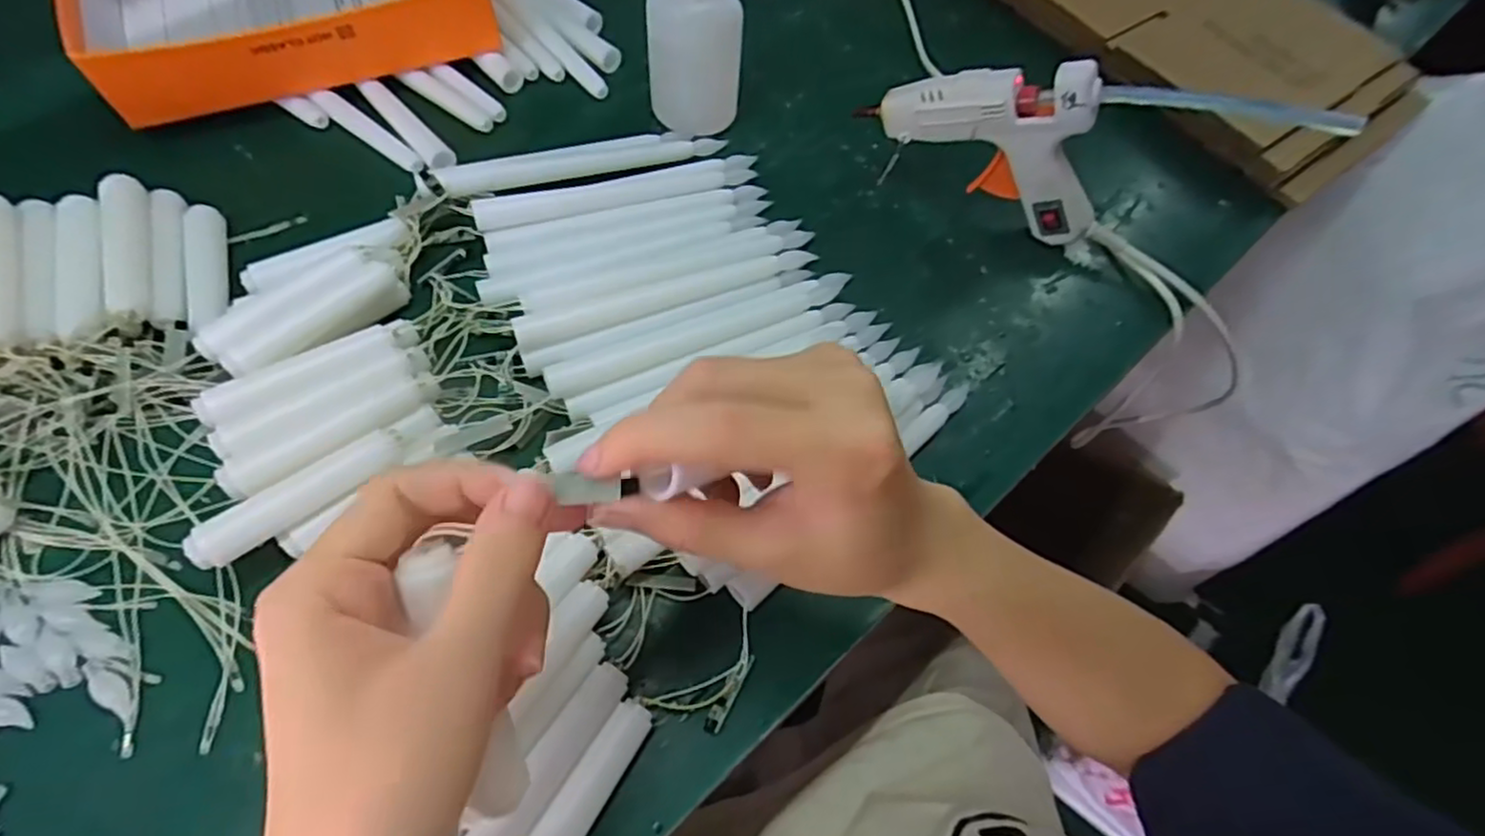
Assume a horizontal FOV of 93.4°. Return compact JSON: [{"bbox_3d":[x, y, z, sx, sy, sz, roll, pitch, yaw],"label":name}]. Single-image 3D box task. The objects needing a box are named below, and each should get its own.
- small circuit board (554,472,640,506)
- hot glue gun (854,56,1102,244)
[{"bbox_3d":[-0.039,0.019,0.189,0.022,0.005,0.007,1,58,-12],"label":"small circuit board"},{"bbox_3d":[0.138,-0.161,0.405,0.150,0.103,0.042,40,68,16],"label":"hot glue gun"}]

